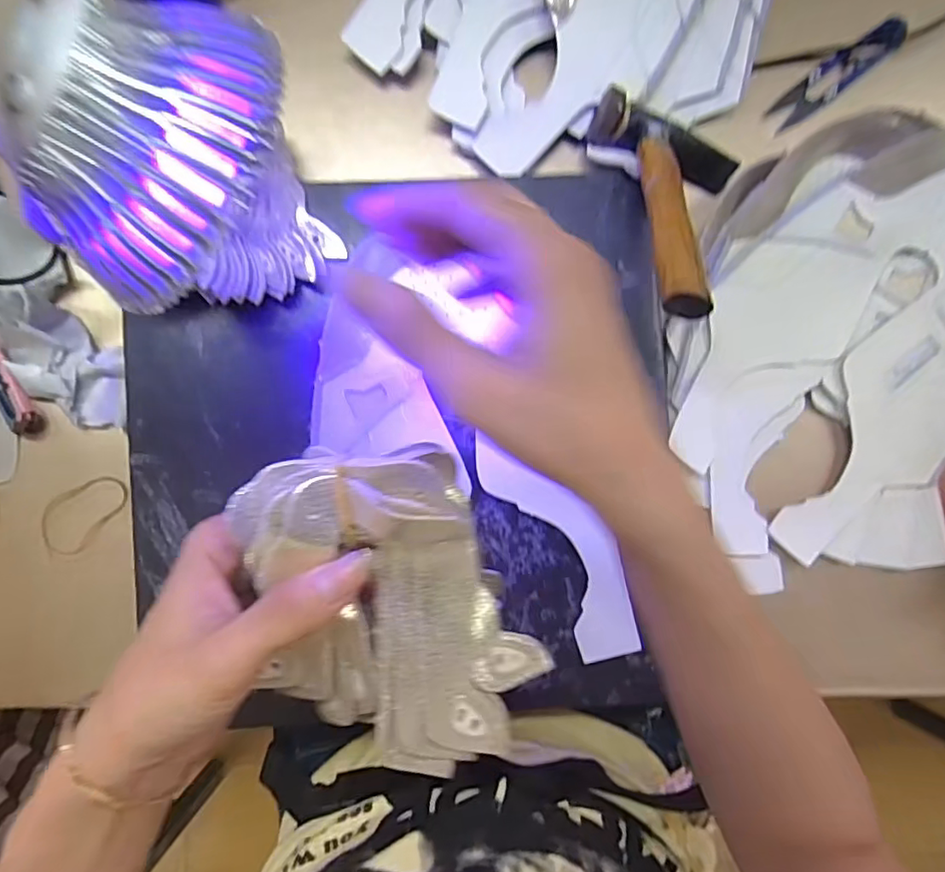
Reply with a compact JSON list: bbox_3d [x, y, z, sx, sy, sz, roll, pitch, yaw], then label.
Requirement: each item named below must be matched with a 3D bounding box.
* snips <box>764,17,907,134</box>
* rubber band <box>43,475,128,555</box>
[{"bbox_3d":[0.235,-0.233,0.373,0.095,0.009,0.022,-37,88,-3],"label":"snips"},{"bbox_3d":[-0.234,0.045,0.350,0.032,0.004,0.056,42,87,2],"label":"rubber band"}]

